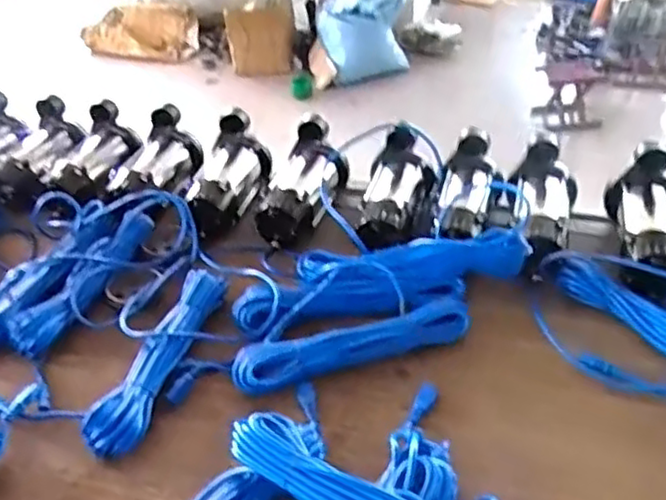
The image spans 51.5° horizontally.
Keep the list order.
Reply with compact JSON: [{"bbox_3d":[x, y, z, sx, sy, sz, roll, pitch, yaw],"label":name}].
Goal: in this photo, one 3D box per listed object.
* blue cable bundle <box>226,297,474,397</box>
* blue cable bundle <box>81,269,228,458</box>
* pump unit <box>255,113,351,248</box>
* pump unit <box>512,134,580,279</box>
[{"bbox_3d":[0.029,0.128,0.989,0.355,0.043,0.077,-14,37,-14],"label":"blue cable bundle"},{"bbox_3d":[-0.243,0.140,0.973,0.069,0.043,0.339,6,42,13],"label":"blue cable bundle"},{"bbox_3d":[-0.057,-0.125,1.272,0.119,0.136,0.243,6,37,13],"label":"pump unit"},{"bbox_3d":[0.343,-0.074,1.156,0.115,0.120,0.263,10,38,18],"label":"pump unit"}]

